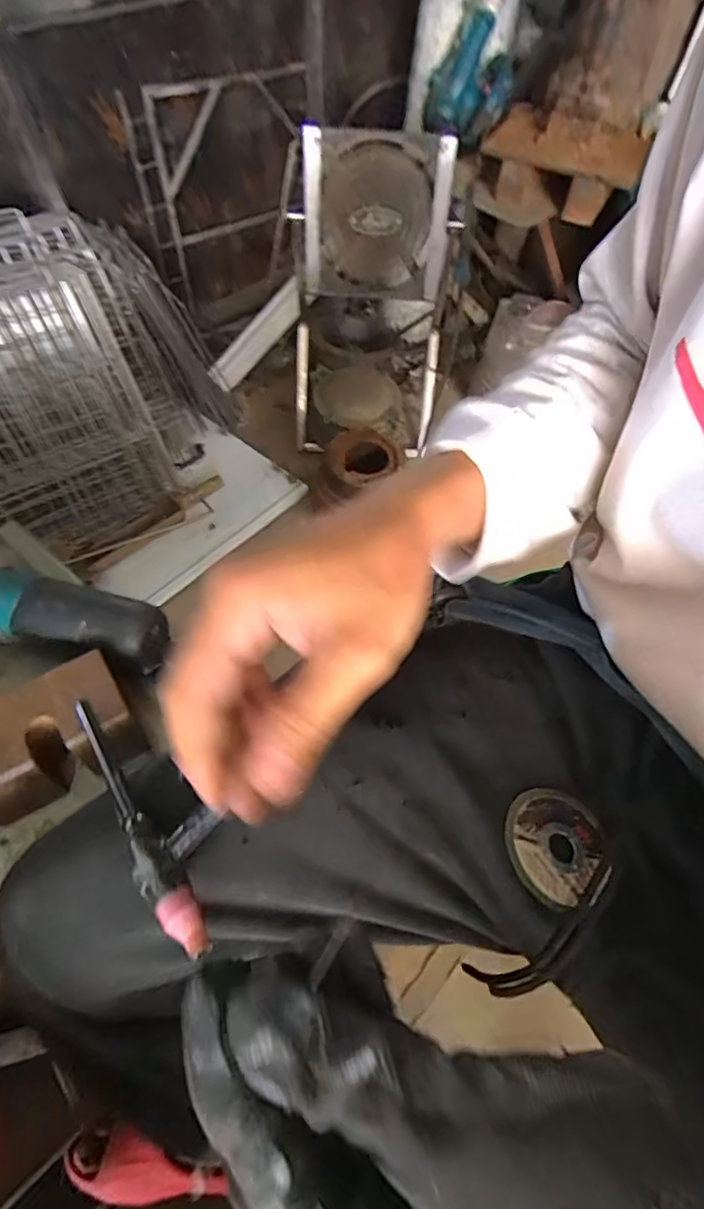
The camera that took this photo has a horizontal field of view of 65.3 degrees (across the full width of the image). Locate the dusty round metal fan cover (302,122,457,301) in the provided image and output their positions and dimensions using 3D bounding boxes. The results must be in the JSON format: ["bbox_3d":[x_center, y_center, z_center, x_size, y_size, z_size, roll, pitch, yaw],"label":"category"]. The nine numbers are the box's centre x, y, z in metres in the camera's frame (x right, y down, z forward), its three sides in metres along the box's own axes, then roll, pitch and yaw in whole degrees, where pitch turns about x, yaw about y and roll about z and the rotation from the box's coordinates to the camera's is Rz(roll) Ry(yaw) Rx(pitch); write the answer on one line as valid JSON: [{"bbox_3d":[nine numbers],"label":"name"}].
[{"bbox_3d":[0.051,-0.850,1.210,0.310,0.289,0.173,1,58,-2],"label":"dusty round metal fan cover"}]

